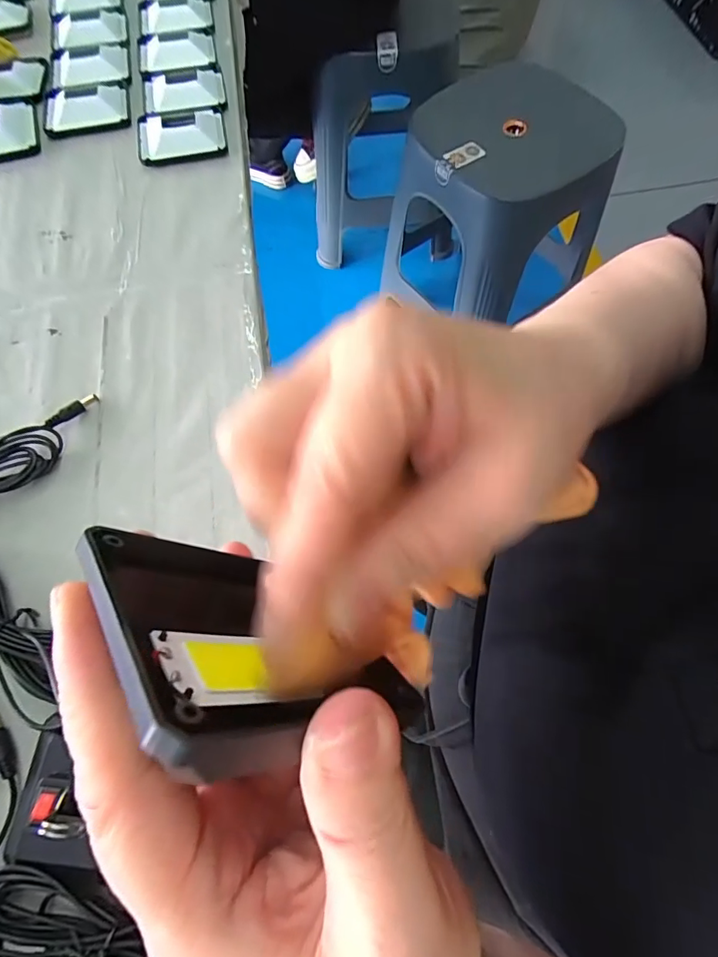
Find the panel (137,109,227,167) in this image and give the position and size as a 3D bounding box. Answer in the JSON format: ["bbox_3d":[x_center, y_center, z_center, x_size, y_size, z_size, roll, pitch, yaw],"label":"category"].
[{"bbox_3d":[-0.163,-0.317,0.425,0.078,0.016,0.062,-12,68,-2],"label":"panel"}]

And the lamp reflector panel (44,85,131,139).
[{"bbox_3d":[-0.263,-0.360,0.444,0.078,0.018,0.067,-13,68,-3],"label":"lamp reflector panel"}]

